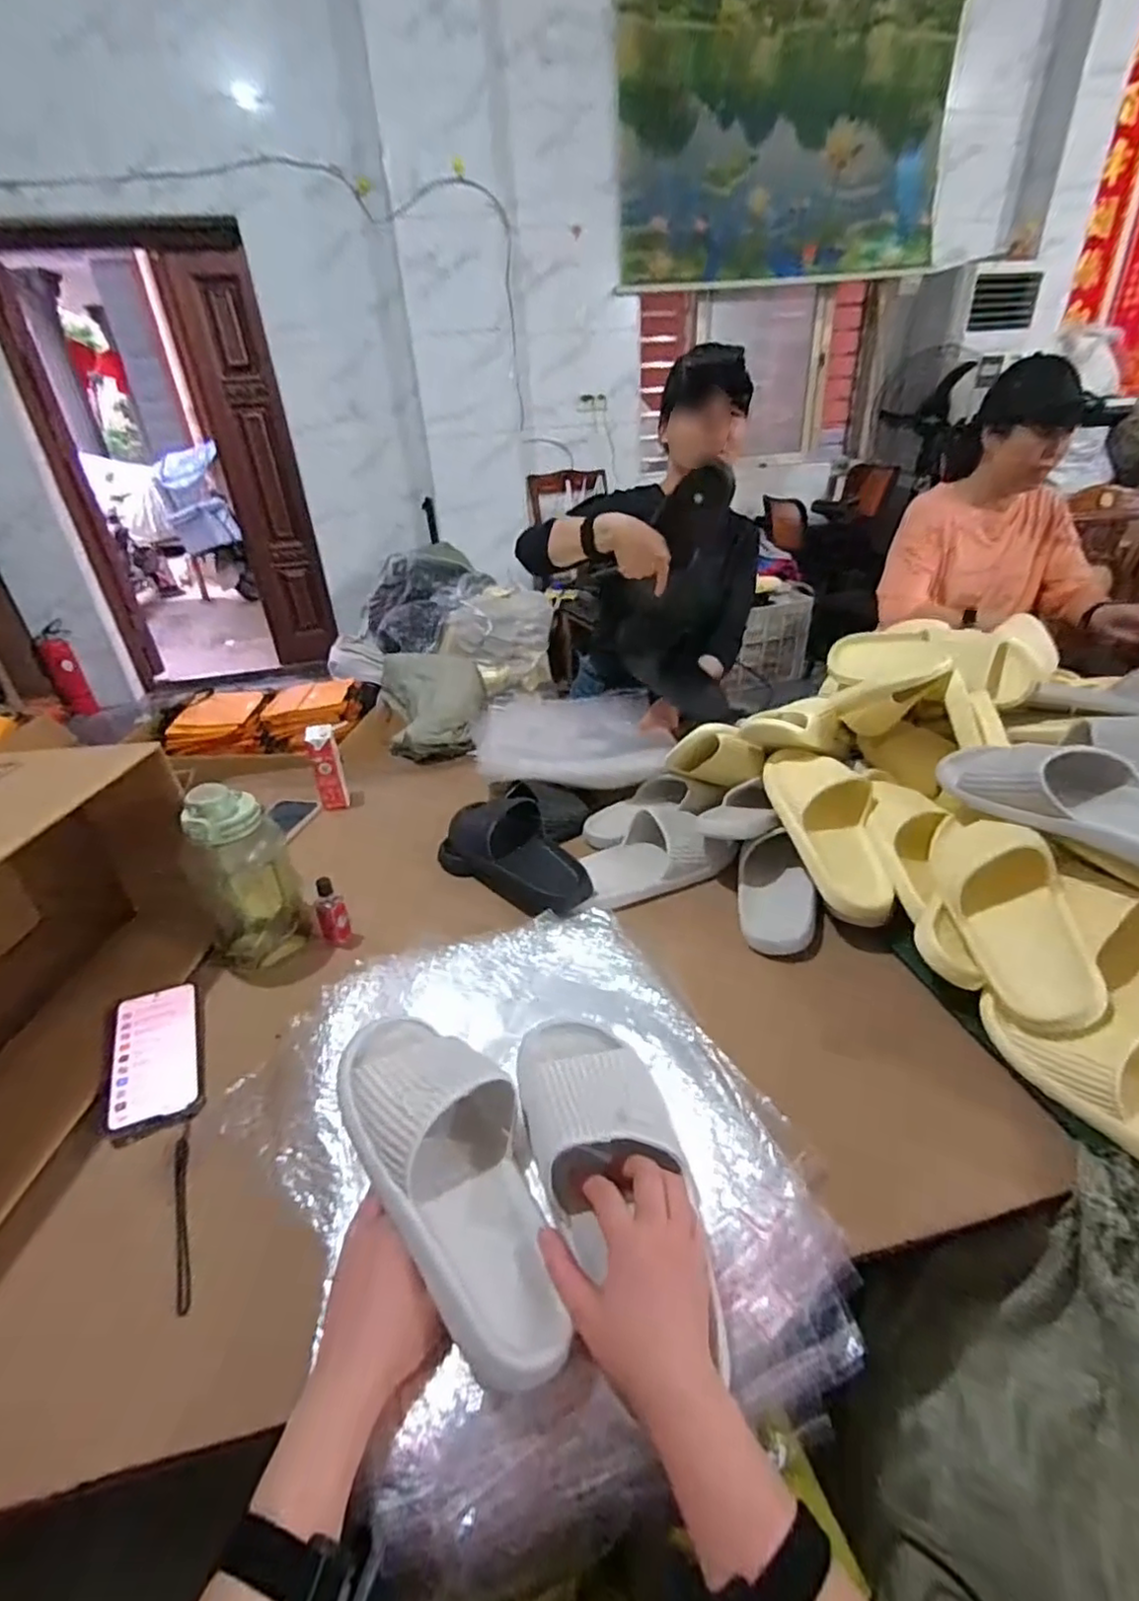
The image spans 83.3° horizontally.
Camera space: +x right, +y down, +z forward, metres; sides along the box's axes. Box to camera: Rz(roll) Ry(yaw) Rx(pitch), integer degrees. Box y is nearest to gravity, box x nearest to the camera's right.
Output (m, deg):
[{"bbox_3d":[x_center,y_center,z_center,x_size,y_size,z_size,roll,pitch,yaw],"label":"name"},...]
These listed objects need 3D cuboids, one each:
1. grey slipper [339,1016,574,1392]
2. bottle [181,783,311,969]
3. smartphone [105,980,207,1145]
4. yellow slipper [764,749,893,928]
[{"bbox_3d":[-0.090,0.278,0.493,0.114,0.069,0.280,-20,49,-25],"label":"grey slipper"},{"bbox_3d":[-0.375,0.085,0.739,0.103,0.206,0.078,-24,36,-30],"label":"bottle"},{"bbox_3d":[-0.418,0.256,0.649,0.078,0.012,0.175,-6,33,-28],"label":"smartphone"},{"bbox_3d":[0.333,0.028,0.807,0.109,0.066,0.263,-6,55,-4],"label":"yellow slipper"}]

